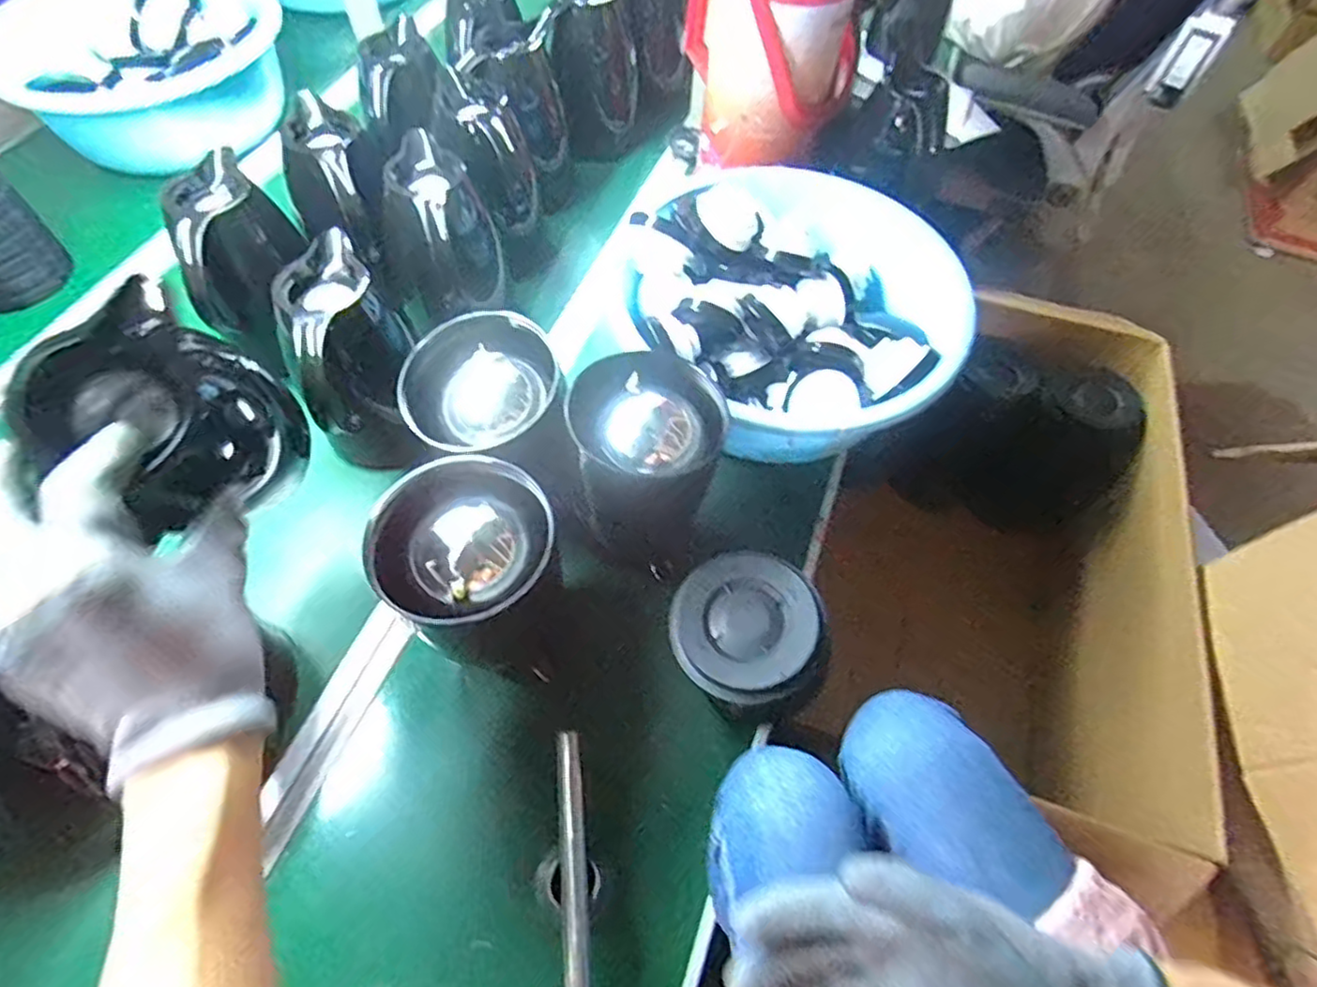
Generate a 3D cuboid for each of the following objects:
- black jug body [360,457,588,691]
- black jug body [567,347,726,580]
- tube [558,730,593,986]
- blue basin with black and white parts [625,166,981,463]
[{"bbox_3d":[-0.140,0.076,0.541,0.131,0.187,0.125,-13,61,-8],"label":"black jug body"},{"bbox_3d":[-0.019,-0.023,0.602,0.125,0.185,0.124,27,63,14],"label":"black jug body"},{"bbox_3d":[-0.059,0.274,0.467,0.019,0.012,0.200,-5,60,-4],"label":"tube"},{"bbox_3d":[0.148,-0.196,0.699,0.317,0.115,0.316,0,60,-1],"label":"blue basin with black and white parts"}]

